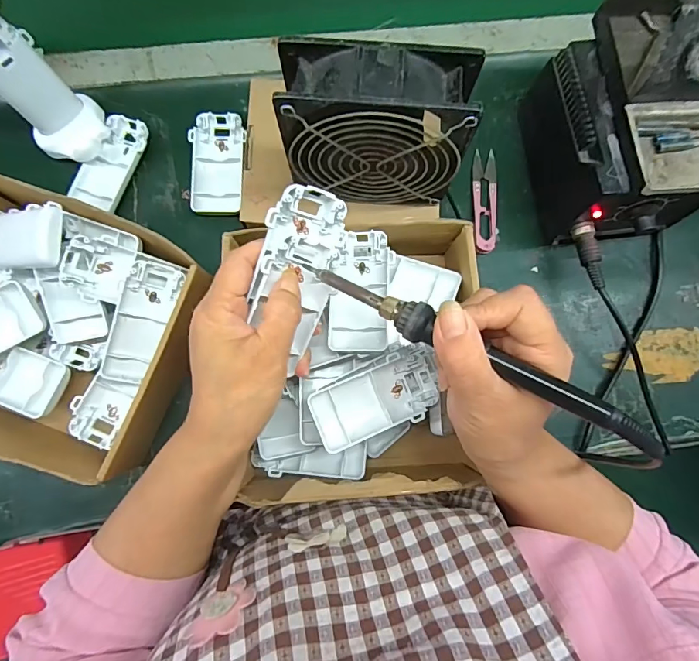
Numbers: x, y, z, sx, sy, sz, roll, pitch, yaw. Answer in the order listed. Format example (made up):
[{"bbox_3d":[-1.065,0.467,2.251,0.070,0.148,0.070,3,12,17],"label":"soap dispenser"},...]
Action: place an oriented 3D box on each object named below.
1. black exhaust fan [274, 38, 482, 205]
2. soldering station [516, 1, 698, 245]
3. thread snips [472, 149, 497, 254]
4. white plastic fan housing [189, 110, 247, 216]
[{"bbox_3d":[0.016,-0.133,0.296,0.120,0.112,0.049,7,82,-2],"label":"black exhaust fan"},{"bbox_3d":[0.222,-0.169,0.344,0.099,0.152,0.170,-4,83,-3],"label":"soldering station"},{"bbox_3d":[0.129,-0.123,0.410,0.023,0.013,0.103,3,83,-3],"label":"thread snips"},{"bbox_3d":[-0.121,-0.153,0.400,0.046,0.014,0.093,-3,83,-3],"label":"white plastic fan housing"}]

